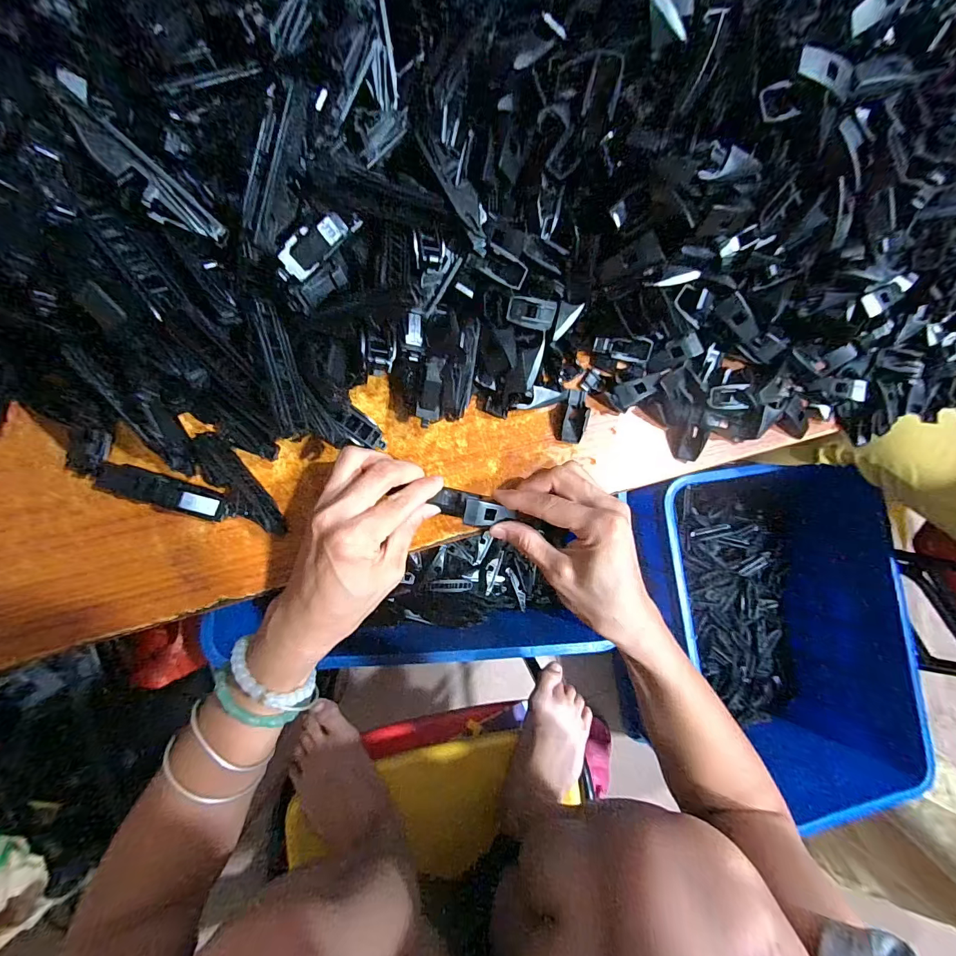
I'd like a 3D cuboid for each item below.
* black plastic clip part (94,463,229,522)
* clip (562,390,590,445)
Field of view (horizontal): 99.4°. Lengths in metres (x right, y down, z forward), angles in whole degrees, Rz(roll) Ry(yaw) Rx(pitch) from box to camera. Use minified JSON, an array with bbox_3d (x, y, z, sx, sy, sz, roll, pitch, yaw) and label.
[{"bbox_3d":[-0.200,0.009,0.257,0.077,0.016,0.019,17,84,-8],"label":"black plastic clip part"},{"bbox_3d":[0.075,-0.048,0.308,0.016,0.010,0.041,8,85,-9],"label":"clip"}]

